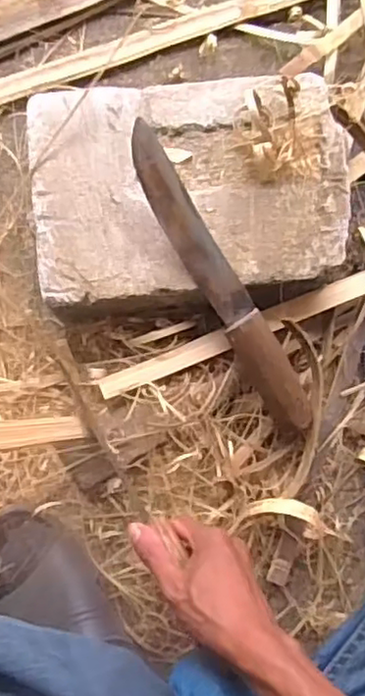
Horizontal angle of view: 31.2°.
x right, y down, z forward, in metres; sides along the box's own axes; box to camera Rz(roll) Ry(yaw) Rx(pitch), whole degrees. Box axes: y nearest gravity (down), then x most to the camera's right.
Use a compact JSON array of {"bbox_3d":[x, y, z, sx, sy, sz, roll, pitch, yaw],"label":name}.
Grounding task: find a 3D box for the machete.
[{"bbox_3d":[0.036,-0.052,0.580,0.037,0.024,0.303,-34,105,-9],"label":"machete"}]

